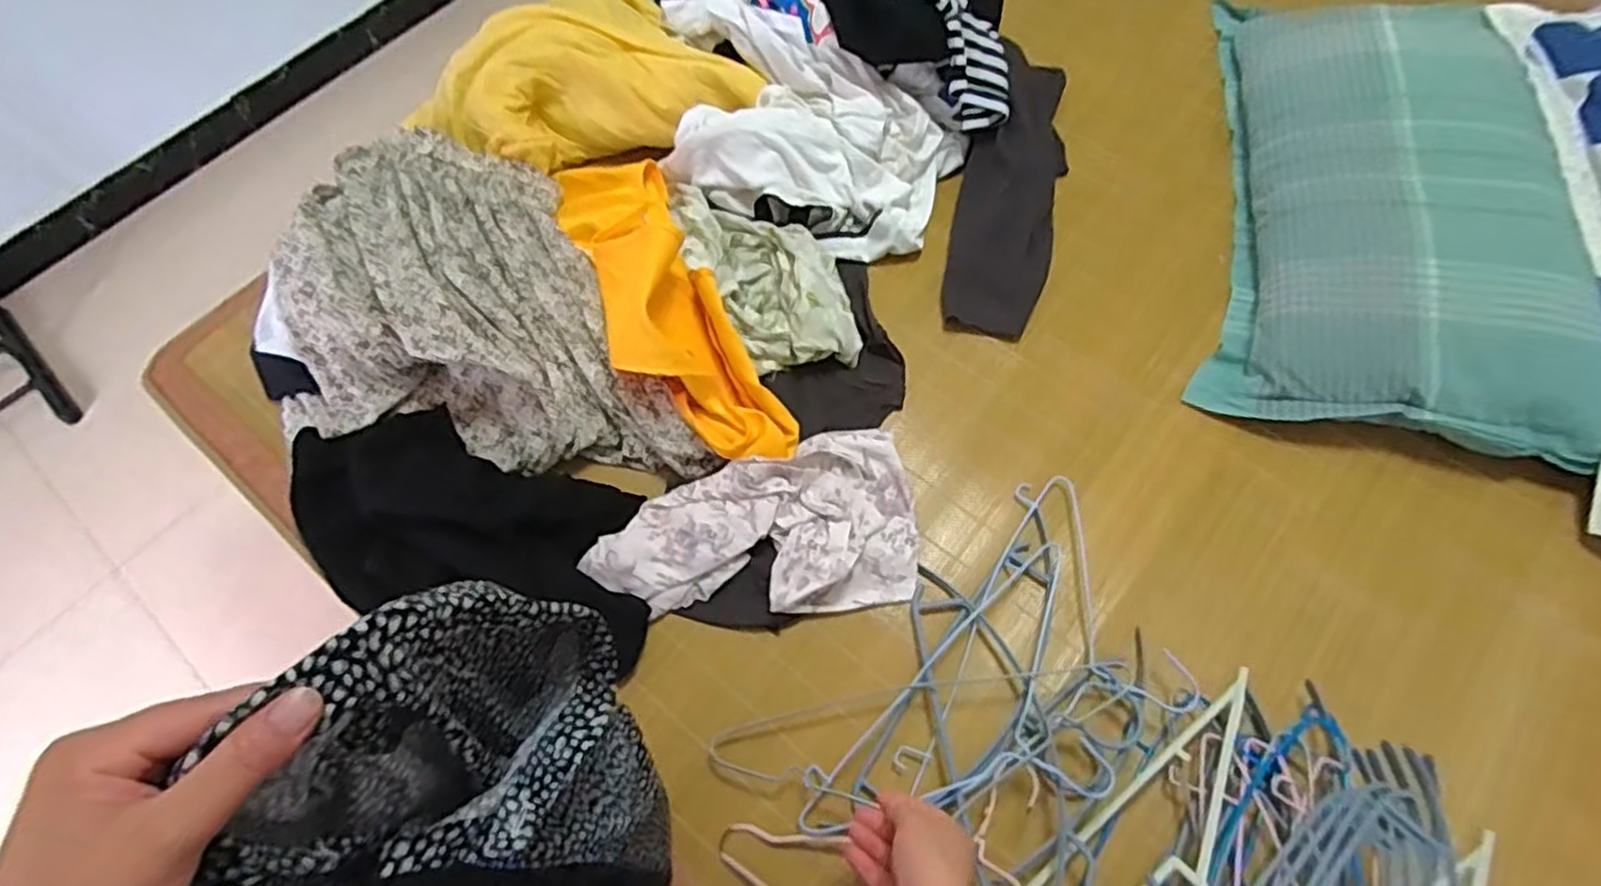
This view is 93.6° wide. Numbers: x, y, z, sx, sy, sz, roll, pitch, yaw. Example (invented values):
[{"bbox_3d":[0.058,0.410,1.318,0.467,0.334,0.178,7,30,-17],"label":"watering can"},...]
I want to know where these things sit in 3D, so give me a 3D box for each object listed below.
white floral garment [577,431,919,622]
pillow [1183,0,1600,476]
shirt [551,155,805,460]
[{"bbox_3d":[-0.050,0.091,0.799,0.345,0.051,0.190,-9,65,-2],"label":"white floral garment"},{"bbox_3d":[0.725,-0.309,0.911,0.392,0.123,0.646,15,67,9],"label":"pillow"},{"bbox_3d":[-0.172,-0.198,0.848,0.139,0.136,0.491,-25,67,-9],"label":"shirt"}]

